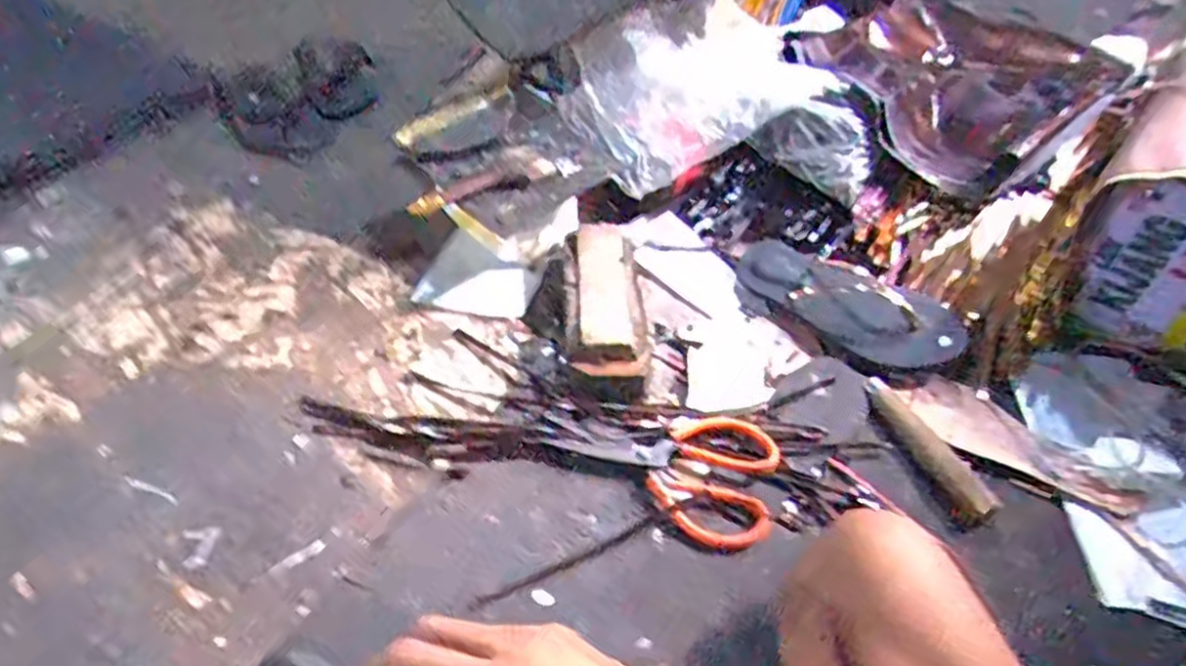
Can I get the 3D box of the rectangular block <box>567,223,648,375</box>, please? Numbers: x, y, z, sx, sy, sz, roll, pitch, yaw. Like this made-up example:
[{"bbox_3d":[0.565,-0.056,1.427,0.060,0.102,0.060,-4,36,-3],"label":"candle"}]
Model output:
[{"bbox_3d":[0.011,-0.041,0.802,0.082,0.047,0.227,0,46,-6],"label":"rectangular block"}]

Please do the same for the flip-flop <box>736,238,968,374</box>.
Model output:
[{"bbox_3d":[0.274,-0.034,0.824,0.257,0.060,0.108,26,49,20],"label":"flip-flop"}]

